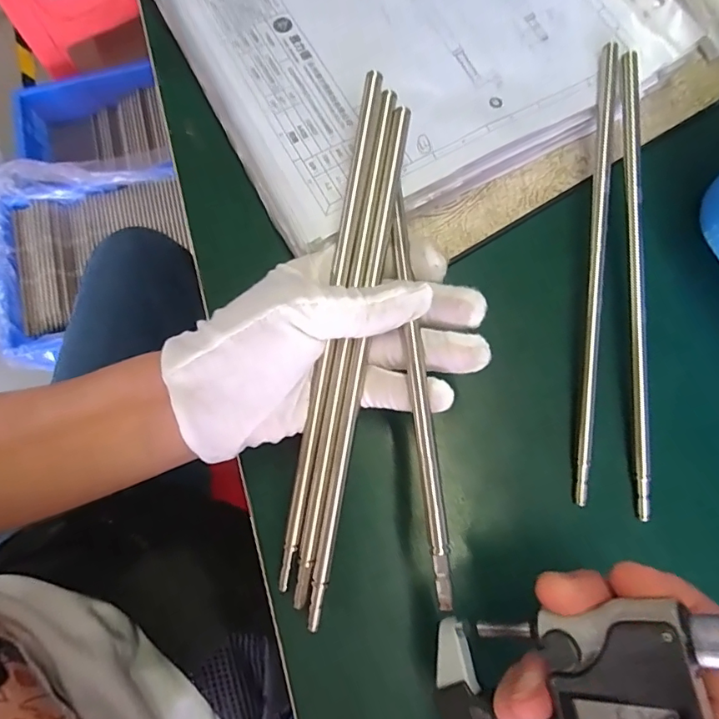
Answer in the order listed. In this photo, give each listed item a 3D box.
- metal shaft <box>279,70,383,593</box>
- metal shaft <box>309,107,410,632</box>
[{"bbox_3d":[-0.013,-0.014,0.228,0.007,0.004,0.236,10,90,1],"label":"metal shaft"},{"bbox_3d":[0.000,0.001,0.227,0.007,0.009,0.237,10,87,2],"label":"metal shaft"}]

